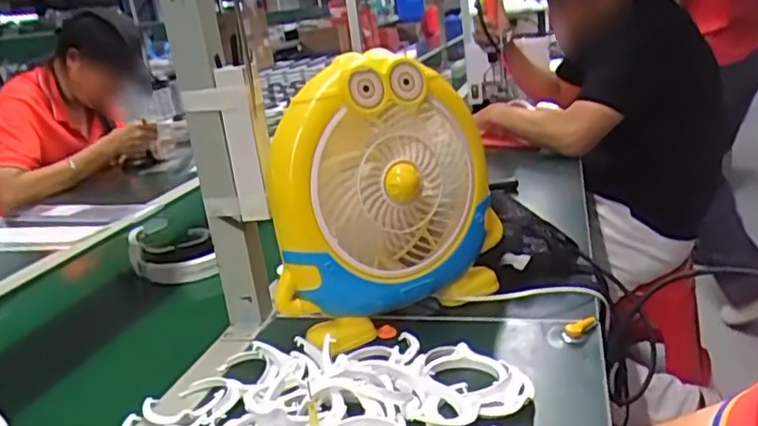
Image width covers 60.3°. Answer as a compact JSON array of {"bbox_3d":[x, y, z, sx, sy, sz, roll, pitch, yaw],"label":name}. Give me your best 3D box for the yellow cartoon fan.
[{"bbox_3d":[0.003,-0.021,0.668,0.246,0.258,0.086,-17,20,-30],"label":"yellow cartoon fan"}]

